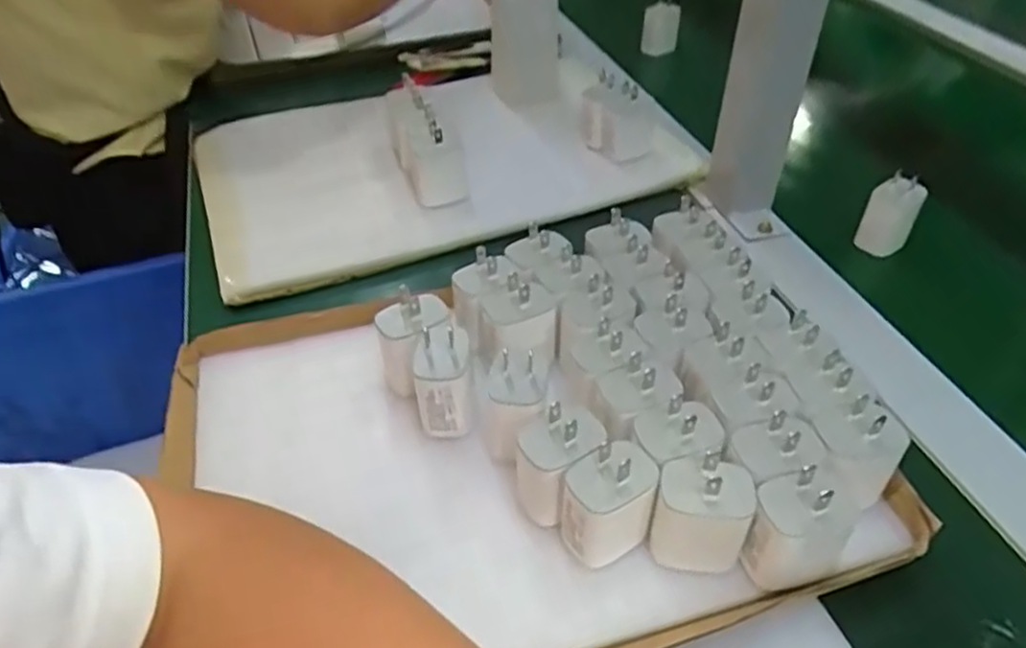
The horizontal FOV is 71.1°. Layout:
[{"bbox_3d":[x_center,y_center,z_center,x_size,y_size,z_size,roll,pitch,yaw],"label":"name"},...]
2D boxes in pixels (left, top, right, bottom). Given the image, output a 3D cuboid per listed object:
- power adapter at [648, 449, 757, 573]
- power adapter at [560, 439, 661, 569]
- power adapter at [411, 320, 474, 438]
[{"bbox_3d":[0.086,0.085,0.328,0.043,0.065,0.028,7,42,10],"label":"power adapter"},{"bbox_3d":[0.044,0.083,0.332,0.042,0.057,0.031,-22,45,-21],"label":"power adapter"},{"bbox_3d":[-0.039,0.029,0.392,0.029,0.063,0.040,-8,42,-6],"label":"power adapter"}]

